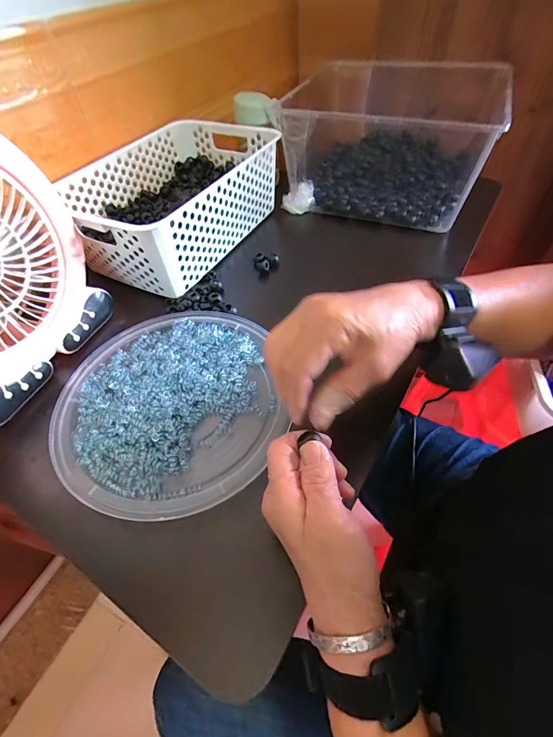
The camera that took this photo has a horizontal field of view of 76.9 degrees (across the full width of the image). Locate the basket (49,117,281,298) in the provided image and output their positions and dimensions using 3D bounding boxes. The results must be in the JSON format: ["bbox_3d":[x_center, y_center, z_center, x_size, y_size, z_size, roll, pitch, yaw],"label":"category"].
[{"bbox_3d":[-0.148,-0.251,0.512,0.206,0.099,0.309,22,57,20],"label":"basket"}]

